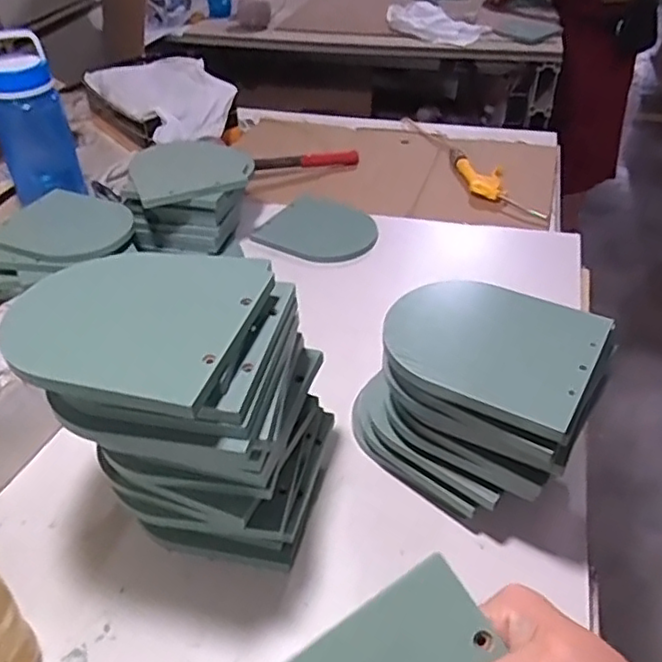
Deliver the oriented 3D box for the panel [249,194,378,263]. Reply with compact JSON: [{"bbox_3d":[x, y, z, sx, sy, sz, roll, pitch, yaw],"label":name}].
[{"bbox_3d":[-0.012,-0.159,0.998,0.183,0.022,0.156,21,45,25],"label":"panel"}]

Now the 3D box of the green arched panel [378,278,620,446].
[{"bbox_3d":[0.133,0.008,0.525,0.162,0.017,0.141,24,47,22],"label":"green arched panel"}]

